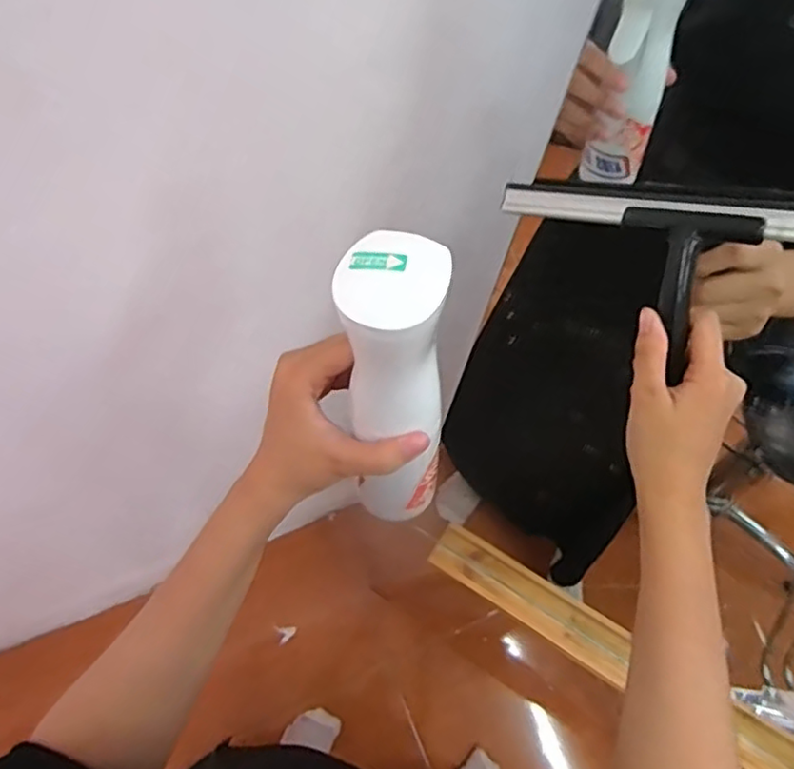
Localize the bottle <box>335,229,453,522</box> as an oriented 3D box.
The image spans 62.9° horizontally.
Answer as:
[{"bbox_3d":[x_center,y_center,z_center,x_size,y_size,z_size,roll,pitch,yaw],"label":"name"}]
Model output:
[{"bbox_3d":[0.000,0.009,0.352,0.052,0.192,0.048,-1,51,2],"label":"bottle"}]

